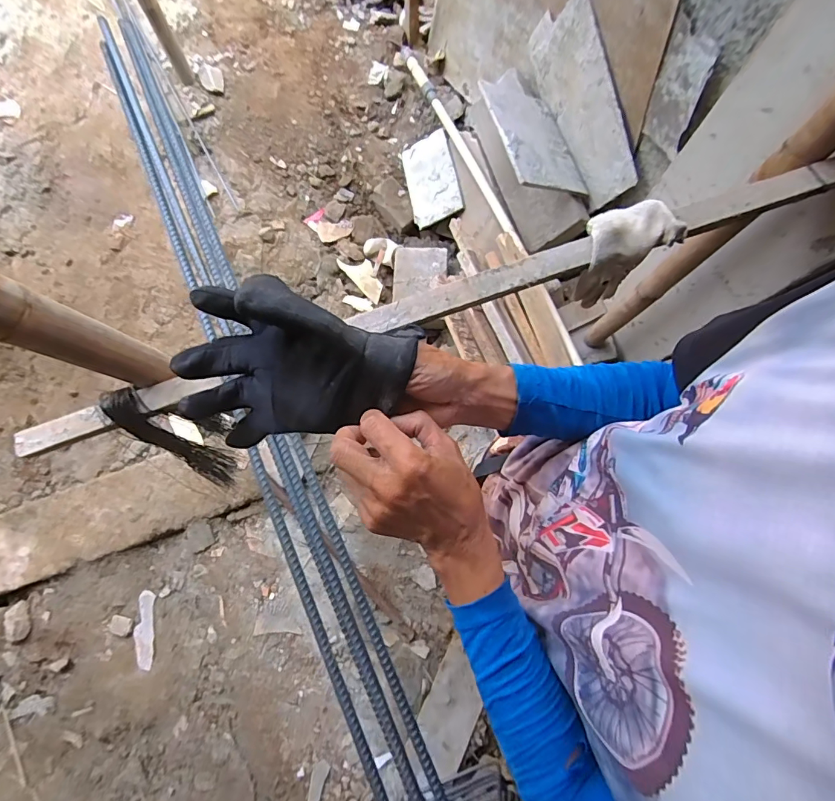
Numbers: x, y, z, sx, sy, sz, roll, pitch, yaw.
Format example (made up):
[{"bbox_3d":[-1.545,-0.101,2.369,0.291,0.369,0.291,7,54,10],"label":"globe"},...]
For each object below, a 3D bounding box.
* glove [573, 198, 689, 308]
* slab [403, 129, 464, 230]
[{"bbox_3d":[0.289,-0.220,0.648,0.108,0.109,0.129,44,81,9],"label":"glove"},{"bbox_3d":[0.052,-0.839,1.655,0.195,0.025,0.340,-15,82,31],"label":"slab"}]

